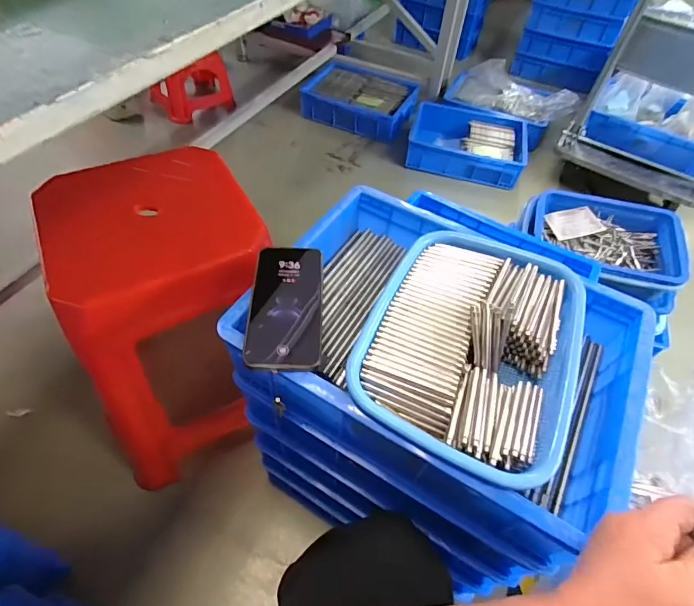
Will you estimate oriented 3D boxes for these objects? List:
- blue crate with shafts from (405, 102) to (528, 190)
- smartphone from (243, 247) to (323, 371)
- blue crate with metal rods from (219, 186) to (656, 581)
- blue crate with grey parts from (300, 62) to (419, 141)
[{"bbox_3d":[0.437,-0.587,1.567,0.420,0.120,0.324,17,52,9],"label":"blue crate with shafts"},{"bbox_3d":[-0.065,0.000,0.456,0.076,0.006,0.159,1,52,-4],"label":"smartphone"},{"bbox_3d":[0.108,0.050,0.502,0.397,0.119,0.305,25,54,15],"label":"blue crate with metal rods"},{"bbox_3d":[0.047,-0.804,1.692,0.431,0.139,0.286,19,53,10],"label":"blue crate with grey parts"}]

